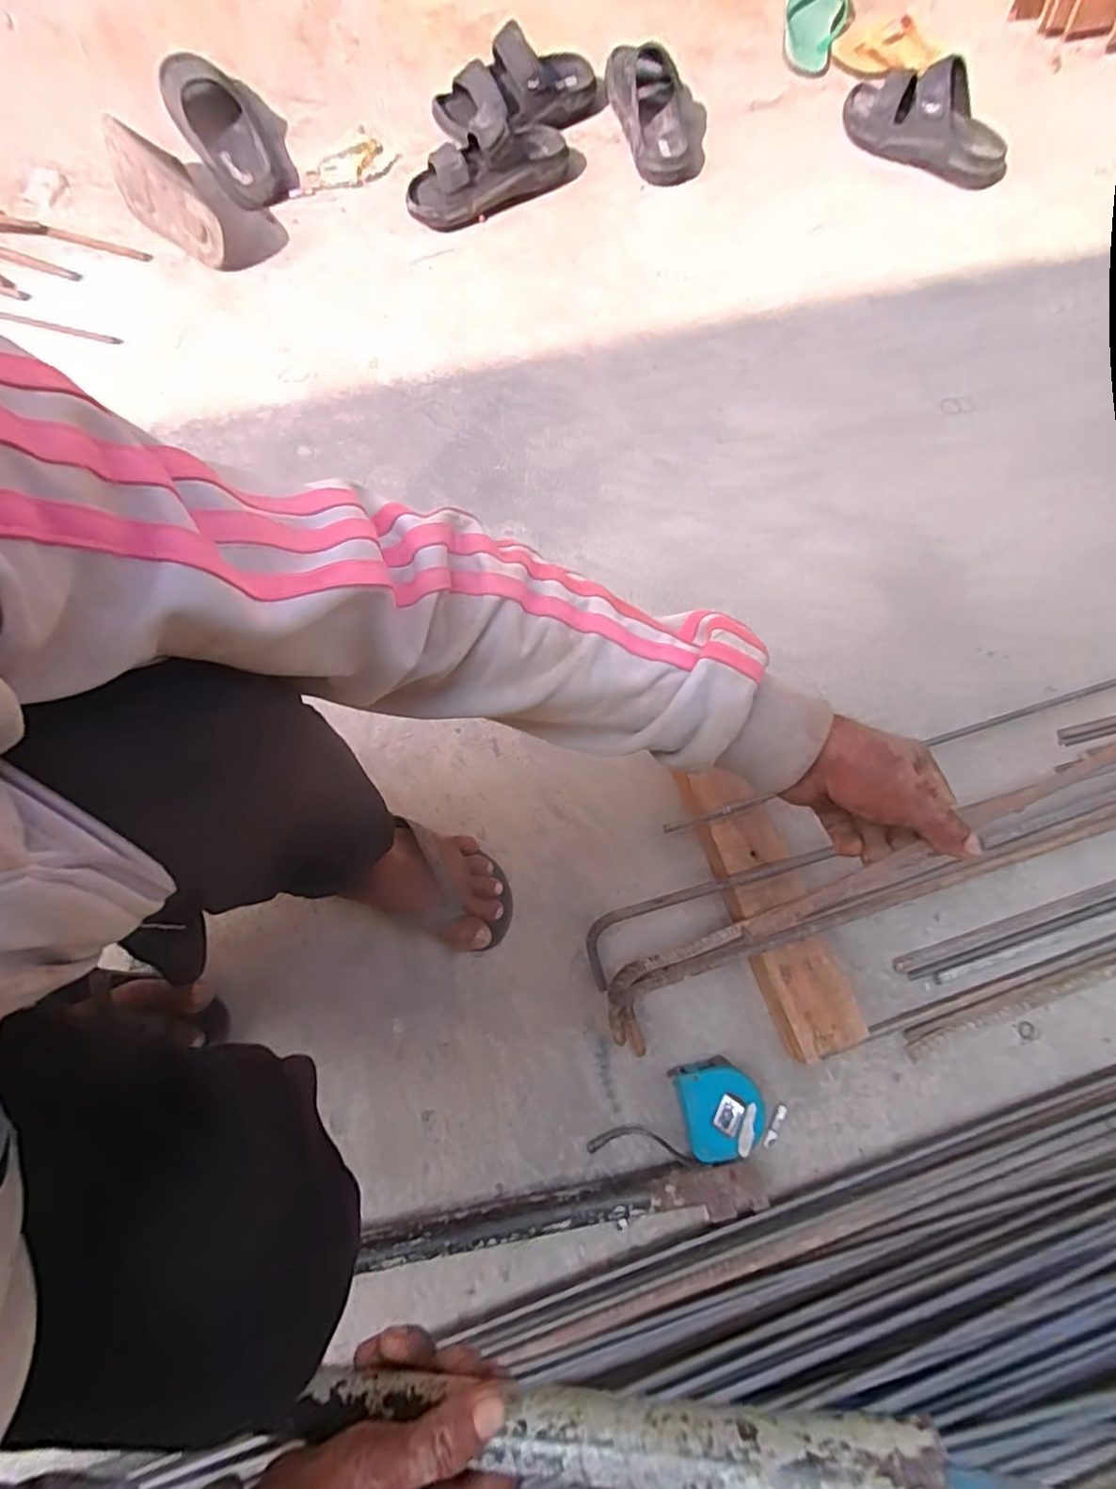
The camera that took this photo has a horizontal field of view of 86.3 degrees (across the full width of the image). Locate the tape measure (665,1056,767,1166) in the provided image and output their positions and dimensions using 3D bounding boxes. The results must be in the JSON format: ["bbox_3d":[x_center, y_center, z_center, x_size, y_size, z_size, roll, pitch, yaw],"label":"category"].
[{"bbox_3d":[0.159,0.355,0.582,0.077,0.040,0.082,-15,74,-6],"label":"tape measure"}]

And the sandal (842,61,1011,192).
[{"bbox_3d":[0.613,-1.021,0.970,0.291,0.084,0.143,26,74,7],"label":"sandal"}]

